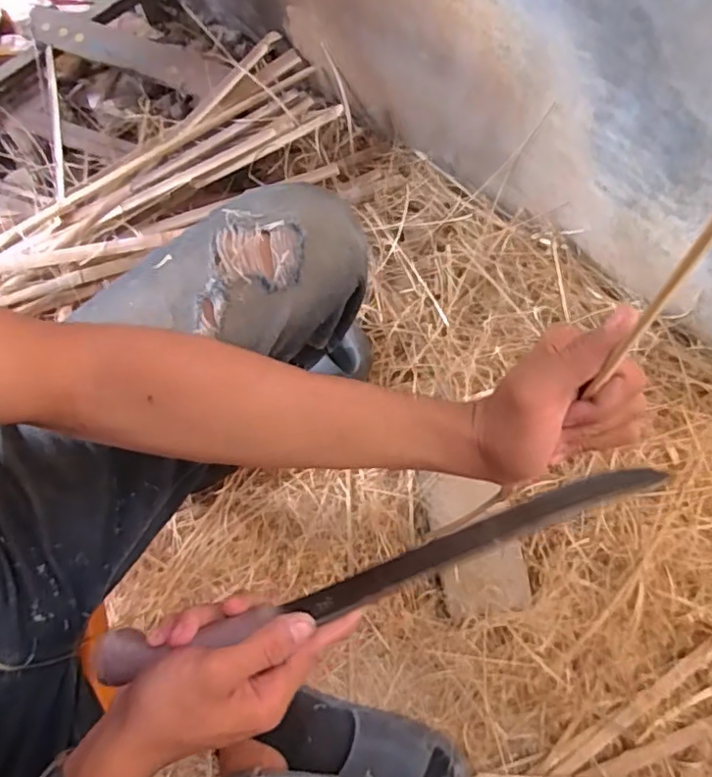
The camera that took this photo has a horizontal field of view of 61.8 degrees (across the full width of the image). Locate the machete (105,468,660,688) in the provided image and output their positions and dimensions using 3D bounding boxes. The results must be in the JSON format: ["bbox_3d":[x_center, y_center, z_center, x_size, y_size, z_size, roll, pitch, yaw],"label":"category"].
[{"bbox_3d":[0.023,0.123,0.409,0.397,0.024,0.032,-17,76,-6],"label":"machete"}]

